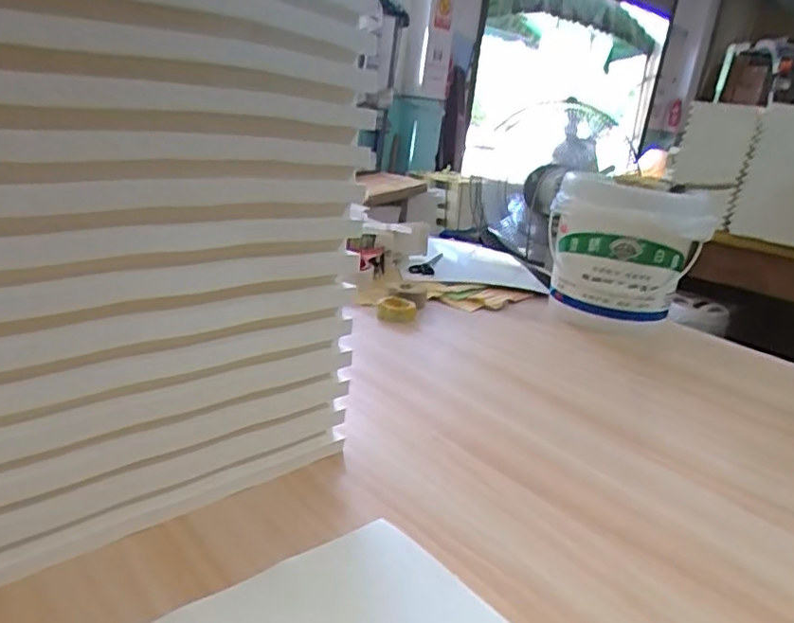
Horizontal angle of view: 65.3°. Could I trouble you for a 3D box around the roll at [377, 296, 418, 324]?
[{"bbox_3d":[0.000,-0.002,1.056,0.064,0.028,0.072,7,19,3],"label":"roll"}]

